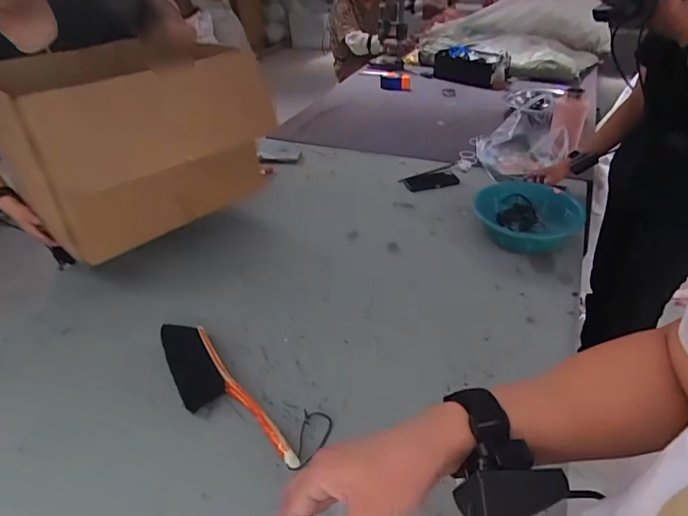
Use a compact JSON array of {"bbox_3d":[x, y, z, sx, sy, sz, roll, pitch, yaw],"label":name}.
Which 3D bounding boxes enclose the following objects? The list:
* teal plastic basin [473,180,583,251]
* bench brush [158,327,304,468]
[{"bbox_3d":[0.477,-0.108,1.207,0.245,0.095,0.269,-2,36,1],"label":"teal plastic basin"},{"bbox_3d":[-0.234,0.247,0.836,0.100,0.035,0.422,-27,42,-30],"label":"bench brush"}]

